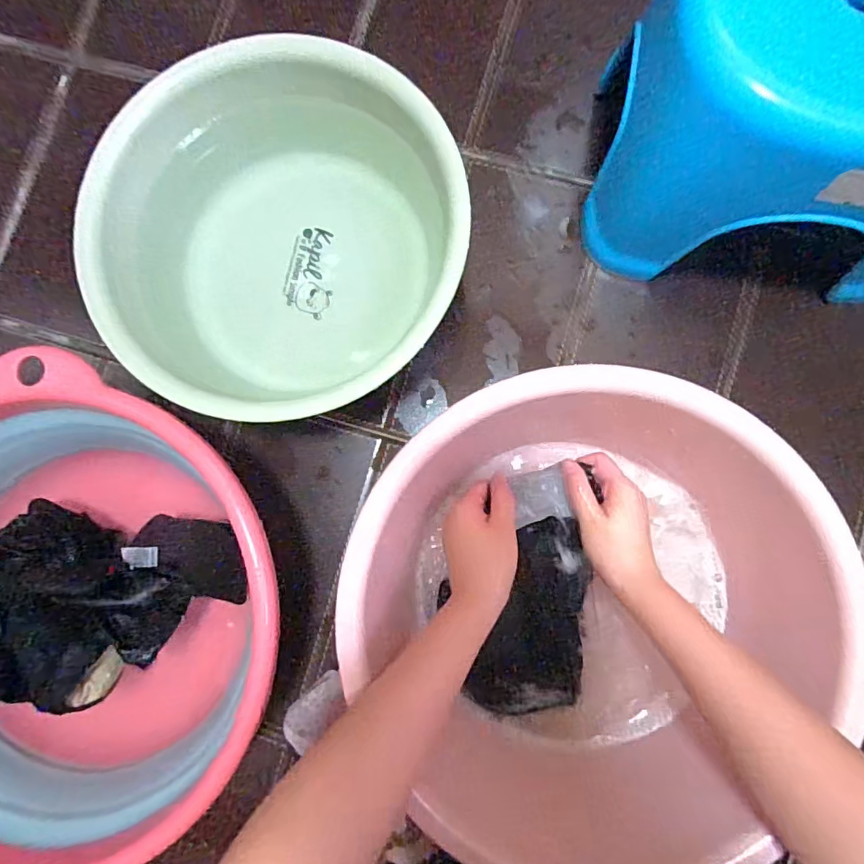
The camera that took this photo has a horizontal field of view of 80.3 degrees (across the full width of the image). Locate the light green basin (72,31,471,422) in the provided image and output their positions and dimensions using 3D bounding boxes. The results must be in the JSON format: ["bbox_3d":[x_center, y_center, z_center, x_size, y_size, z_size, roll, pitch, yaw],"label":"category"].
[{"bbox_3d":[-0.128,-0.170,0.464,0.296,0.129,0.291,0,84,3],"label":"light green basin"}]

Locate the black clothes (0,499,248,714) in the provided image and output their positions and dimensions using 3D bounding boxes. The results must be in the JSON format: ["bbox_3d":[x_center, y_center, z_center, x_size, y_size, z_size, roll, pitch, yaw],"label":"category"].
[{"bbox_3d":[-0.270,0.141,0.420,0.218,0.055,0.148,6,85,4],"label":"black clothes"}]

